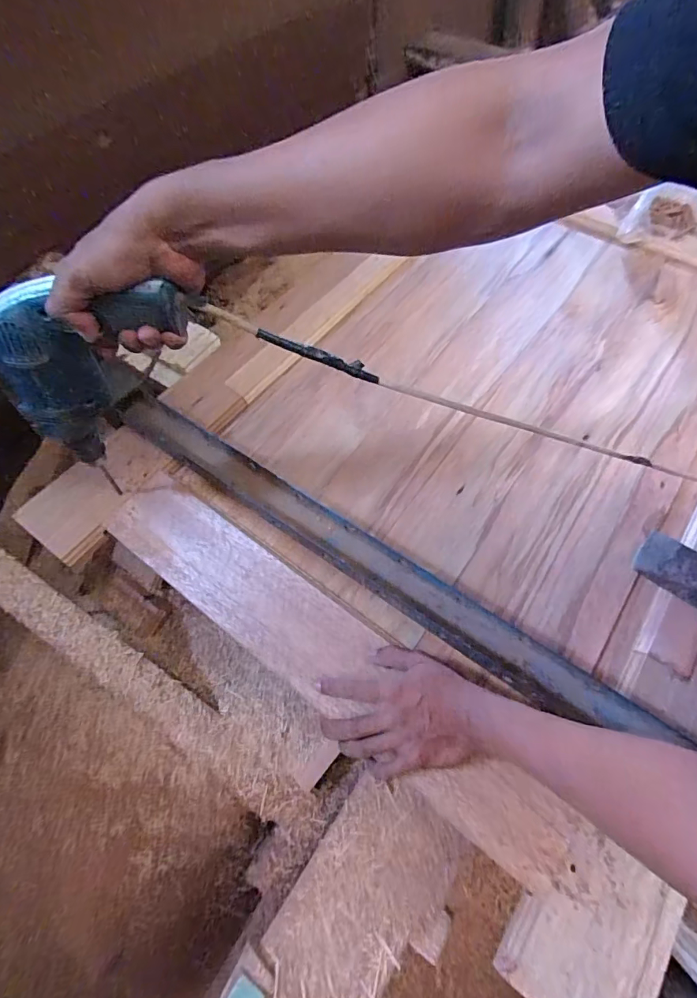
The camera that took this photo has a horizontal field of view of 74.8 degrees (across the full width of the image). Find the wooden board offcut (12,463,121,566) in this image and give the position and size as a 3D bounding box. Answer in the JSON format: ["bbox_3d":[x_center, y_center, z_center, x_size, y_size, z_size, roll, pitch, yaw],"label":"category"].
[{"bbox_3d":[-0.359,0.013,0.597,0.110,0.017,0.110,33,65,18],"label":"wooden board offcut"}]

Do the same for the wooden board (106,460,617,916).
[{"bbox_3d":[-0.035,0.171,0.516,0.640,0.013,0.107,35,66,18],"label":"wooden board"}]

